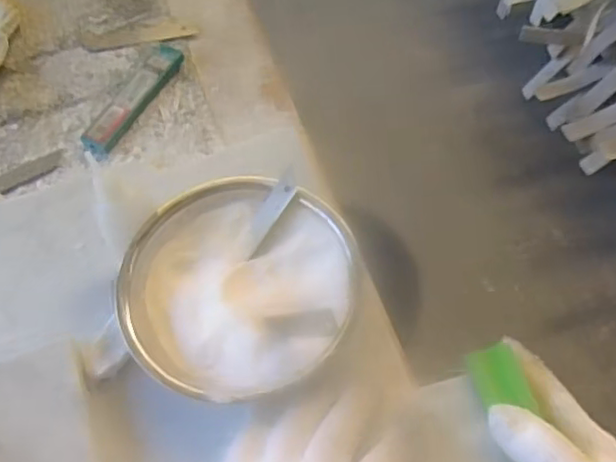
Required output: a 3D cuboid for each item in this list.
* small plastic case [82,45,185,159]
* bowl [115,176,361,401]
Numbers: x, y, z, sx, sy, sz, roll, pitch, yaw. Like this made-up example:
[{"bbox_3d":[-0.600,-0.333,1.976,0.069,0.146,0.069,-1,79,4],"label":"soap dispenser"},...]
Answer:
[{"bbox_3d":[-0.145,-0.110,0.521,0.032,0.010,0.119,26,64,13],"label":"small plastic case"},{"bbox_3d":[-0.043,0.038,0.410,0.139,0.047,0.145,0,61,0],"label":"bowl"}]

